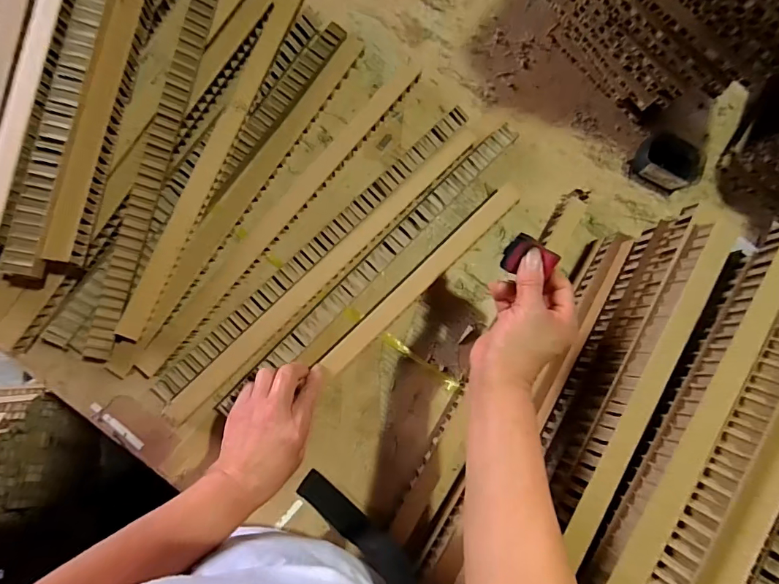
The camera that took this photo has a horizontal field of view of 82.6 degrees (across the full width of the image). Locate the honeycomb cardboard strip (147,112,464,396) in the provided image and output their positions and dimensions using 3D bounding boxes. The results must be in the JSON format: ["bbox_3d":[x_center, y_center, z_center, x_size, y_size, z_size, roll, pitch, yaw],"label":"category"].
[{"bbox_3d":[-0.082,-0.053,0.545,0.030,0.027,0.488,45,81,2],"label":"honeycomb cardboard strip"}]

